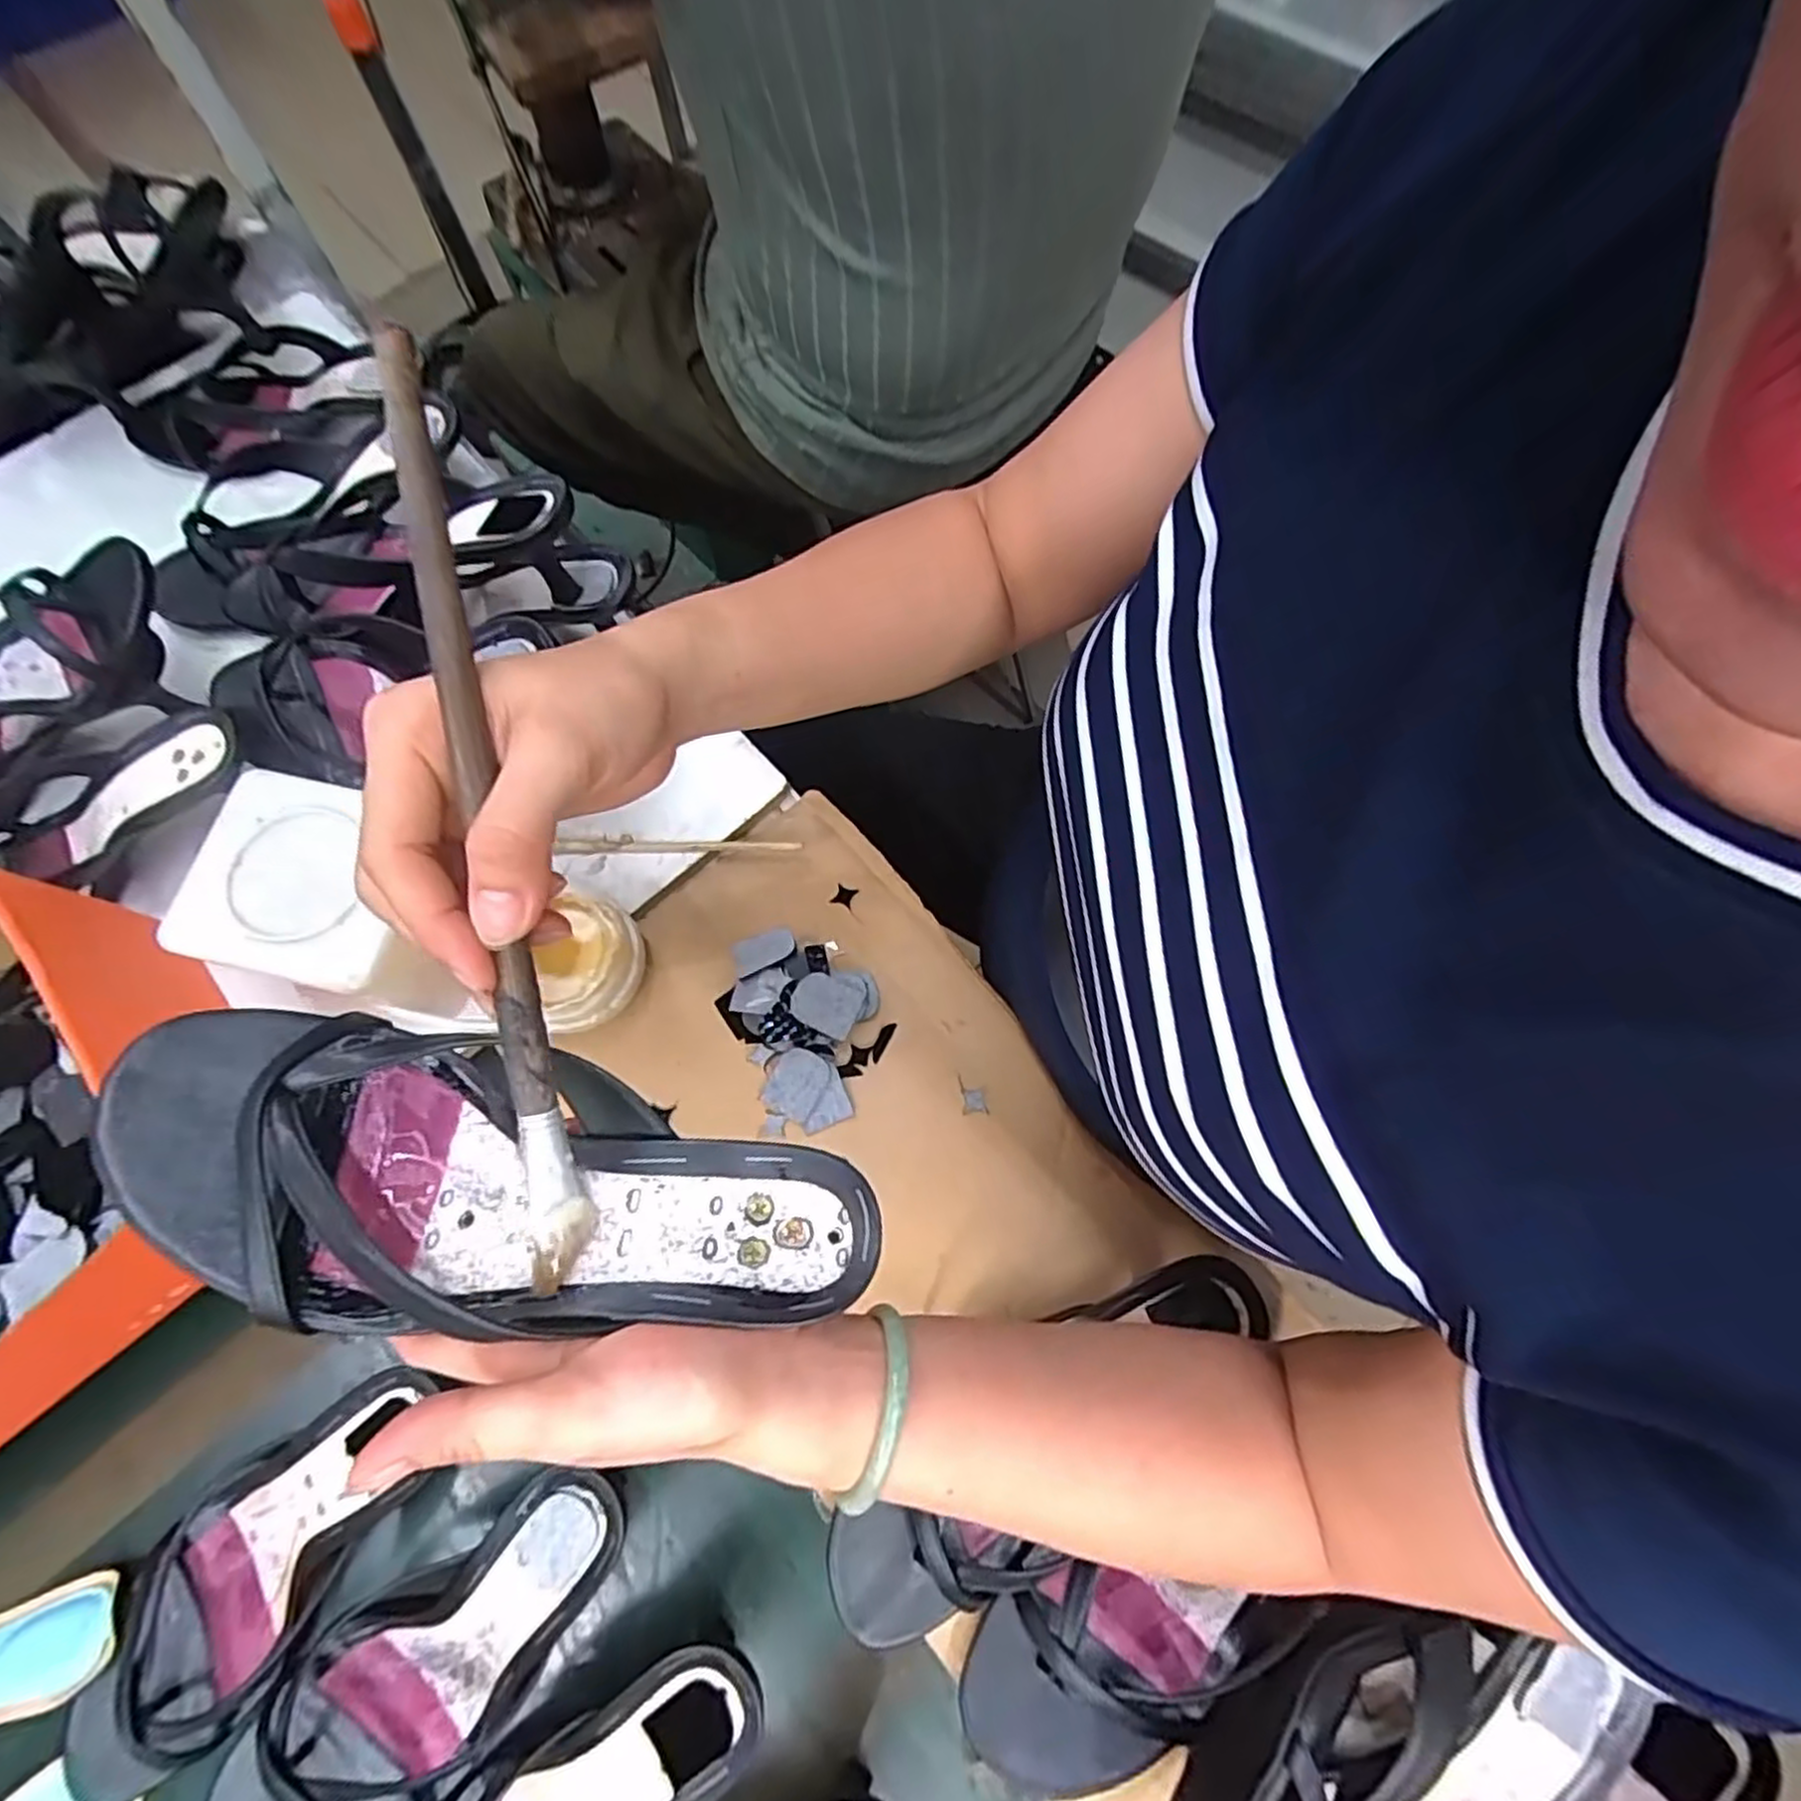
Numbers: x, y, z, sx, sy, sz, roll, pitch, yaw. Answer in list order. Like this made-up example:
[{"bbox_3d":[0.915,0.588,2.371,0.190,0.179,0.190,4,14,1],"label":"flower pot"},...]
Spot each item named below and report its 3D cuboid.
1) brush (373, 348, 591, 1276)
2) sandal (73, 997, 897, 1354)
[{"bbox_3d":[-0.120,-0.014,0.220,0.013,0.012,0.267,-7,99,-1],"label":"brush"},{"bbox_3d":[-0.128,0.096,0.252,0.234,0.045,0.087,12,75,-3],"label":"sandal"}]

